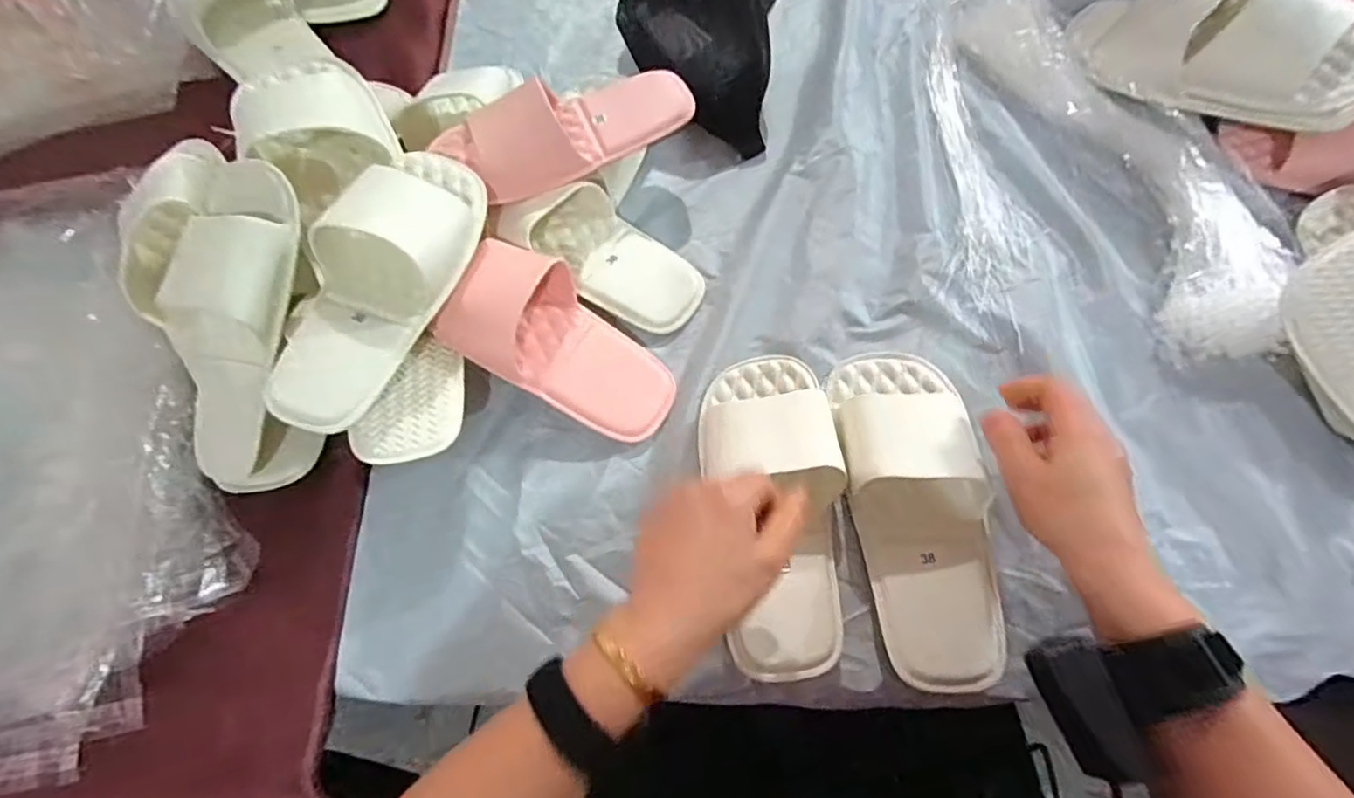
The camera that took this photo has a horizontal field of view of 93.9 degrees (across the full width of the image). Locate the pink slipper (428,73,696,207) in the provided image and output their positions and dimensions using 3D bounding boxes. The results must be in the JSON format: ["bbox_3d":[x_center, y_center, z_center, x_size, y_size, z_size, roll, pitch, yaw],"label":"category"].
[{"bbox_3d":[-0.094,-0.231,0.518,0.223,0.058,0.102,-21,67,-7],"label":"pink slipper"}]

